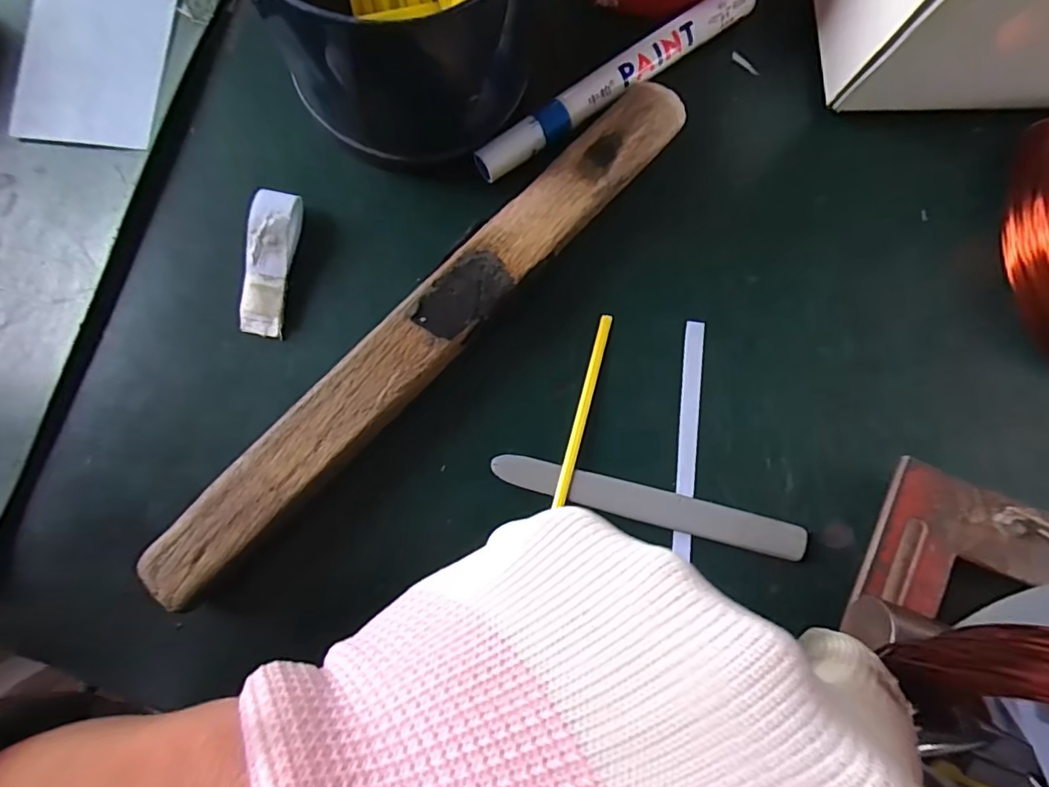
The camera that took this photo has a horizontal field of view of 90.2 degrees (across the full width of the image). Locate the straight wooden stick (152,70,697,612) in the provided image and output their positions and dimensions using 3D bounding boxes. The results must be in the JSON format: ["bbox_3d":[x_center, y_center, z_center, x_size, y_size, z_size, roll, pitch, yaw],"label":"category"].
[{"bbox_3d":[-0.038,-0.026,0.212,0.027,0.028,0.270,45,86,2],"label":"straight wooden stick"}]

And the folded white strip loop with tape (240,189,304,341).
[{"bbox_3d":[-0.106,-0.054,0.218,0.018,0.012,0.059,10,85,0],"label":"folded white strip loop with tape"}]

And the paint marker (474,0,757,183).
[{"bbox_3d":[0.040,-0.135,0.229,0.142,0.016,0.014,-35,87,-4],"label":"paint marker"}]

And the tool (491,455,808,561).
[{"bbox_3d":[0.051,0.046,0.217,0.129,0.006,0.015,15,85,0],"label":"tool"}]

